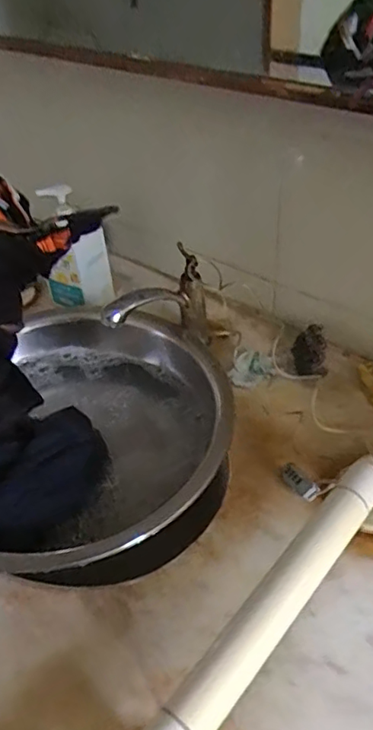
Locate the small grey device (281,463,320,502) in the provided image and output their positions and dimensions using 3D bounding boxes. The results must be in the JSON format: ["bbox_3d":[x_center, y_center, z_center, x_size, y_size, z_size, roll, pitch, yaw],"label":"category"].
[{"bbox_3d":[0.112,0.116,0.565,0.018,0.017,0.048,-23,44,-20],"label":"small grey device"}]

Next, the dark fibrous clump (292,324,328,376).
[{"bbox_3d":[0.149,-0.014,0.690,0.039,0.037,0.083,4,41,10],"label":"dark fibrous clump"}]

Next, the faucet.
[{"bbox_3d":[-0.034,-0.059,0.690,0.137,0.126,0.041,-22,44,-19],"label":"faucet"}]

